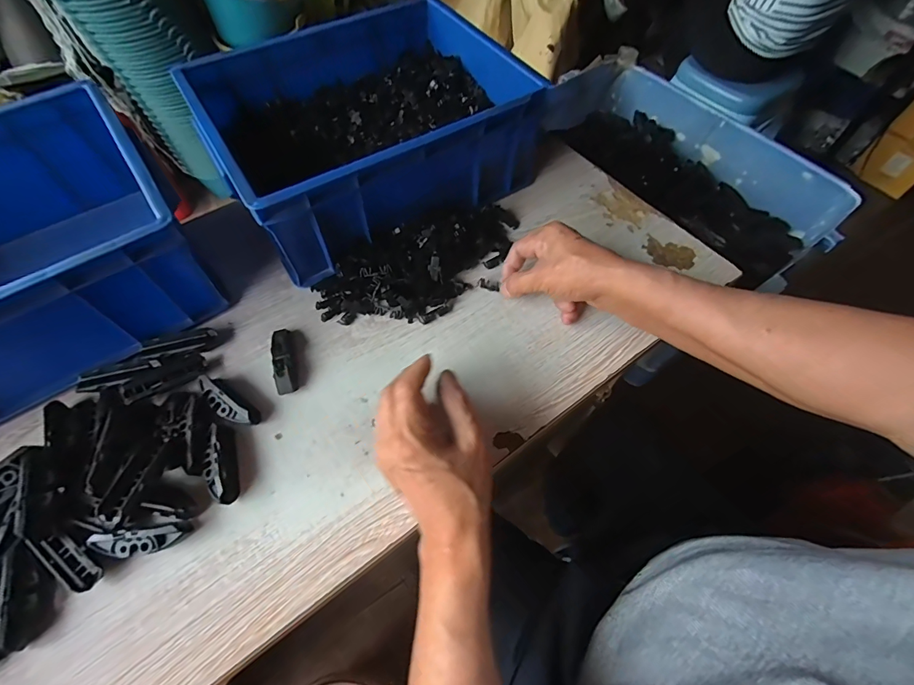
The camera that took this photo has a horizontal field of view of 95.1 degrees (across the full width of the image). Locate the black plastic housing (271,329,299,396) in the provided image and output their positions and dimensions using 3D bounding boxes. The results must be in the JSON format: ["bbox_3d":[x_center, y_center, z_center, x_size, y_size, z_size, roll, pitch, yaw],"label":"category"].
[{"bbox_3d":[-0.172,0.016,0.415,0.017,0.019,0.071,-14,61,-9],"label":"black plastic housing"}]

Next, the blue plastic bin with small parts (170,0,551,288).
[{"bbox_3d":[-0.101,-0.255,0.508,0.336,0.129,0.270,-27,64,-14],"label":"blue plastic bin with small parts"}]

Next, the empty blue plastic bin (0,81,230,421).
[{"bbox_3d":[-0.447,-0.068,0.403,0.338,0.159,0.261,-34,66,-18],"label":"empty blue plastic bin"}]

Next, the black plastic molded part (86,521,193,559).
[{"bbox_3d":[-0.248,0.157,0.329,0.066,0.022,0.018,-8,60,-6],"label":"black plastic molded part"}]

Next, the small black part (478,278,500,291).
[{"bbox_3d":[0.035,-0.065,0.462,0.024,0.008,0.010,19,57,4],"label":"small black part"}]

